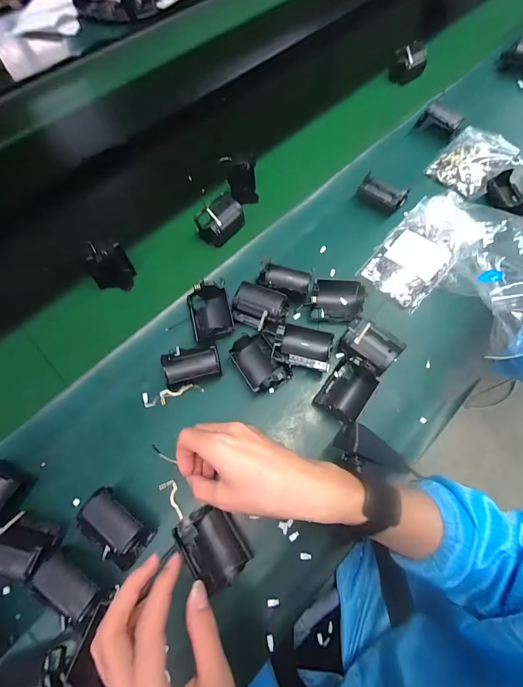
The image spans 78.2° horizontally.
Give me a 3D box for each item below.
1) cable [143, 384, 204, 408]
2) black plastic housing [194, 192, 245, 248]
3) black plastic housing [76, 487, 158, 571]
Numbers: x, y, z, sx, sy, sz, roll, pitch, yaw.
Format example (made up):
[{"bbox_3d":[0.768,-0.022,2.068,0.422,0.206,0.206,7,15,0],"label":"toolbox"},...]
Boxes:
[{"bbox_3d":[-0.109,0.064,0.402,0.073,0.009,0.020,-13,67,-5],"label":"cable"},{"bbox_3d":[-0.060,-0.184,0.482,0.039,0.044,0.069,39,72,16],"label":"black plastic housing"},{"bbox_3d":[-0.151,0.189,0.329,0.073,0.033,0.043,33,70,14],"label":"black plastic housing"}]

